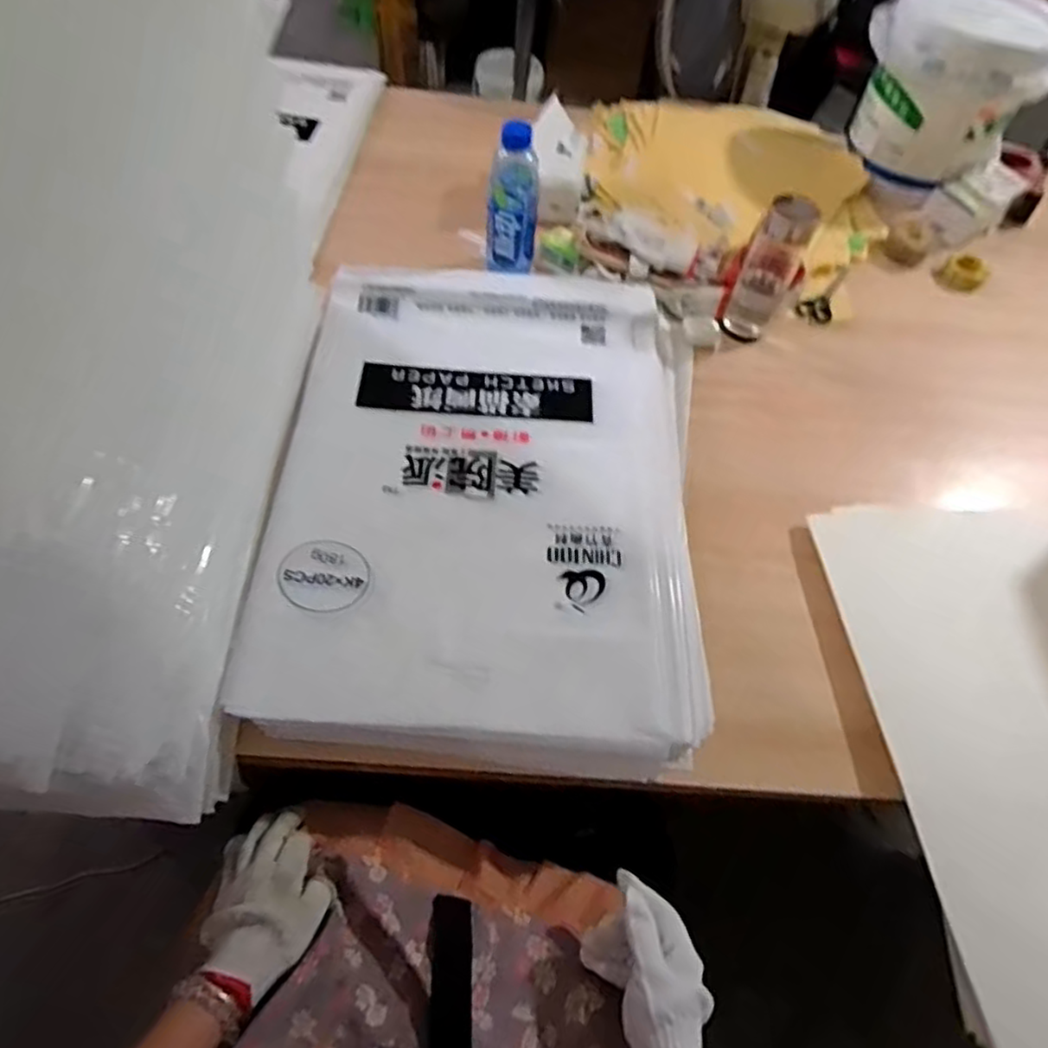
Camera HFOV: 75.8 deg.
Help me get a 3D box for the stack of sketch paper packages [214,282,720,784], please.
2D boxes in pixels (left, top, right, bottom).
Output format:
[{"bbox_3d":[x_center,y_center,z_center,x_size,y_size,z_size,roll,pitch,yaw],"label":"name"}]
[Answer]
[{"bbox_3d":[-0.028,-0.058,0.763,0.457,0.052,0.606,5,57,-2],"label":"stack of sketch paper packages"}]

